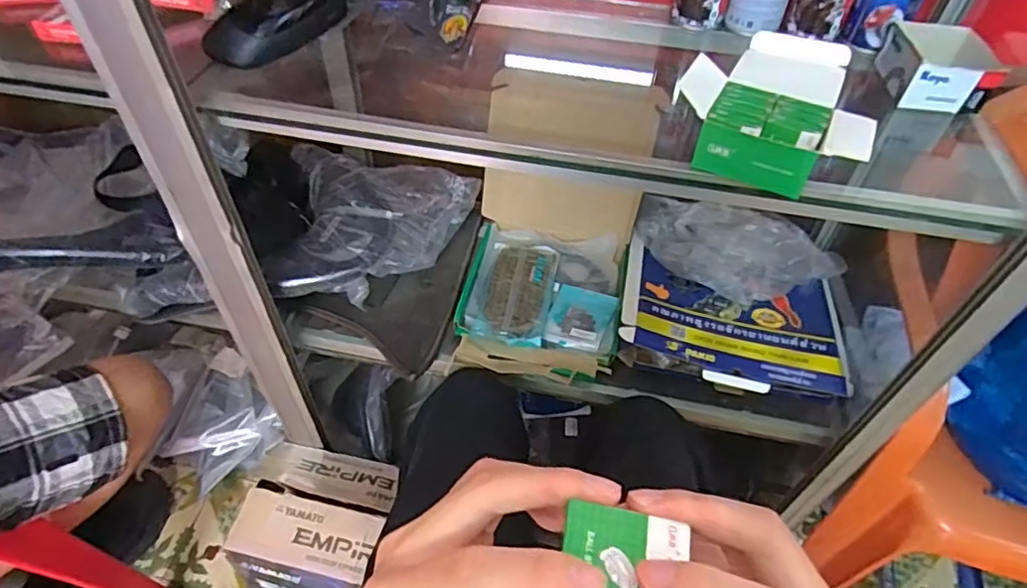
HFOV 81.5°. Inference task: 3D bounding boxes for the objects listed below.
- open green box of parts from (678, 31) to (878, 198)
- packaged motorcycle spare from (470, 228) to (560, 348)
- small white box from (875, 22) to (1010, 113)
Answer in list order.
[{"bbox_3d":[0.238,-0.169,0.538,0.152,0.058,0.167,22,51,16],"label":"open green box of parts"},{"bbox_3d":[0.002,-0.010,0.886,0.110,0.021,0.211,9,48,5],"label":"packaged motorcycle spare"},{"bbox_3d":[0.442,-0.235,0.615,0.102,0.042,0.115,10,48,7],"label":"small white box"}]

